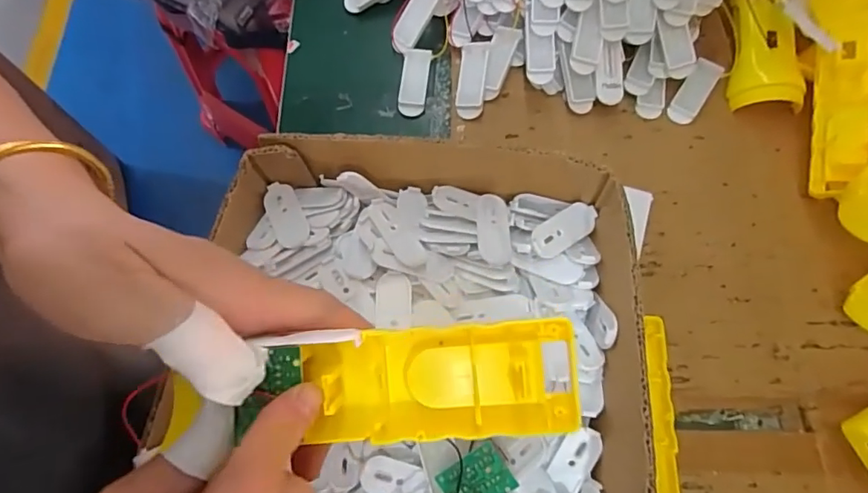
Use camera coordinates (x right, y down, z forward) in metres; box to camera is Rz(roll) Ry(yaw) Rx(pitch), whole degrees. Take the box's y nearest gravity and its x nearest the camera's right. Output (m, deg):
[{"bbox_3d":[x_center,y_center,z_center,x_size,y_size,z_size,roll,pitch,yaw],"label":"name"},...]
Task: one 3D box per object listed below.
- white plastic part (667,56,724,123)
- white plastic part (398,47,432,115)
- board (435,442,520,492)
[{"bbox_3d":[0.199,-0.119,0.394,0.021,0.008,0.060,34,73,11],"label":"white plastic part"},{"bbox_3d":[-0.016,-0.127,0.406,0.022,0.011,0.062,6,70,1],"label":"white plastic part"},{"bbox_3d":[0.022,0.120,0.261,0.035,0.007,0.028,-36,77,10],"label":"board"}]

